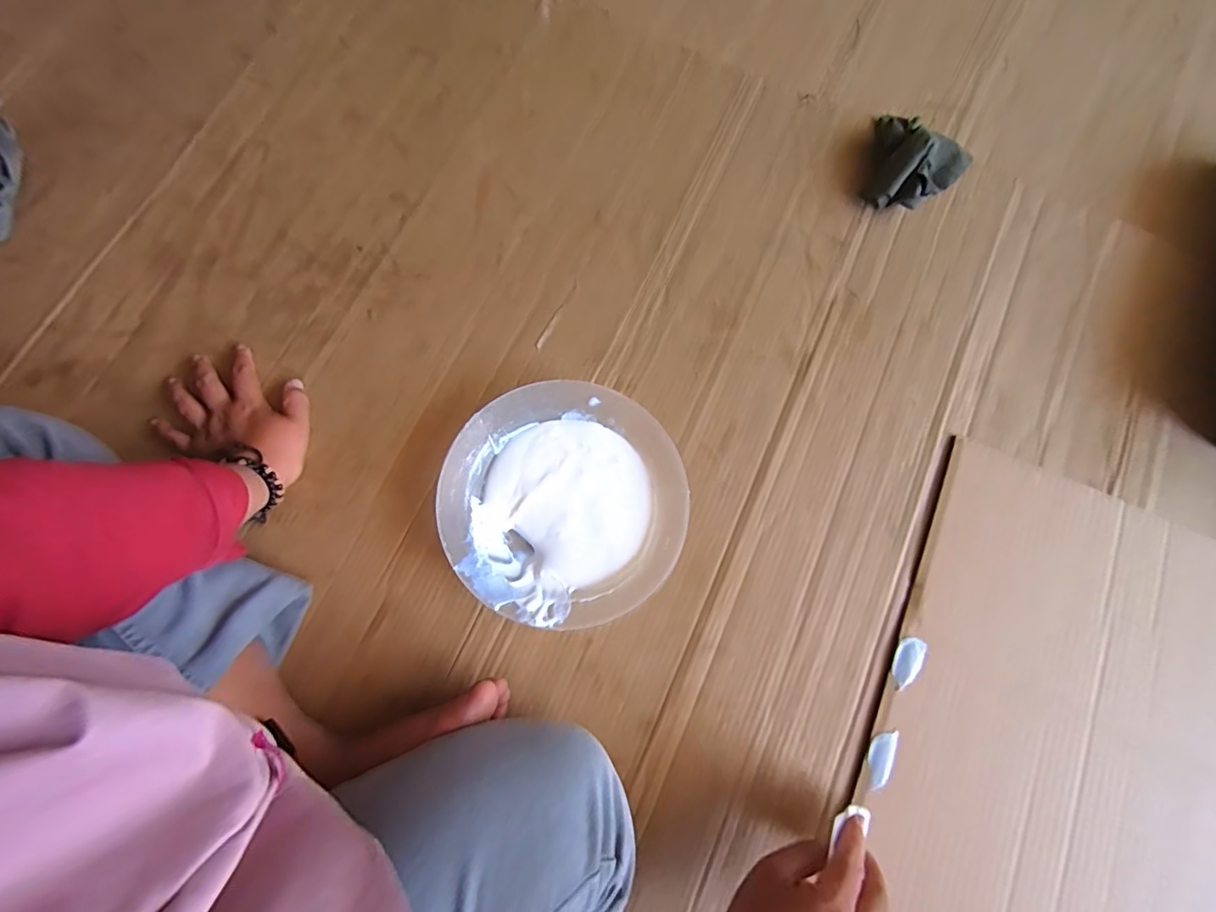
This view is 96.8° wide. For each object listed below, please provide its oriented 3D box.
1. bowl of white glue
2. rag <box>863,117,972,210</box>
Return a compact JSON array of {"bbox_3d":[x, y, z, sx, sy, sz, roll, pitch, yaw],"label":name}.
[{"bbox_3d":[-0.039,0.044,0.502,0.214,0.048,0.212,0,76,0],"label":"bowl of white glue"},{"bbox_3d":[0.345,-0.325,0.599,0.113,0.050,0.114,24,77,6],"label":"rag"}]

